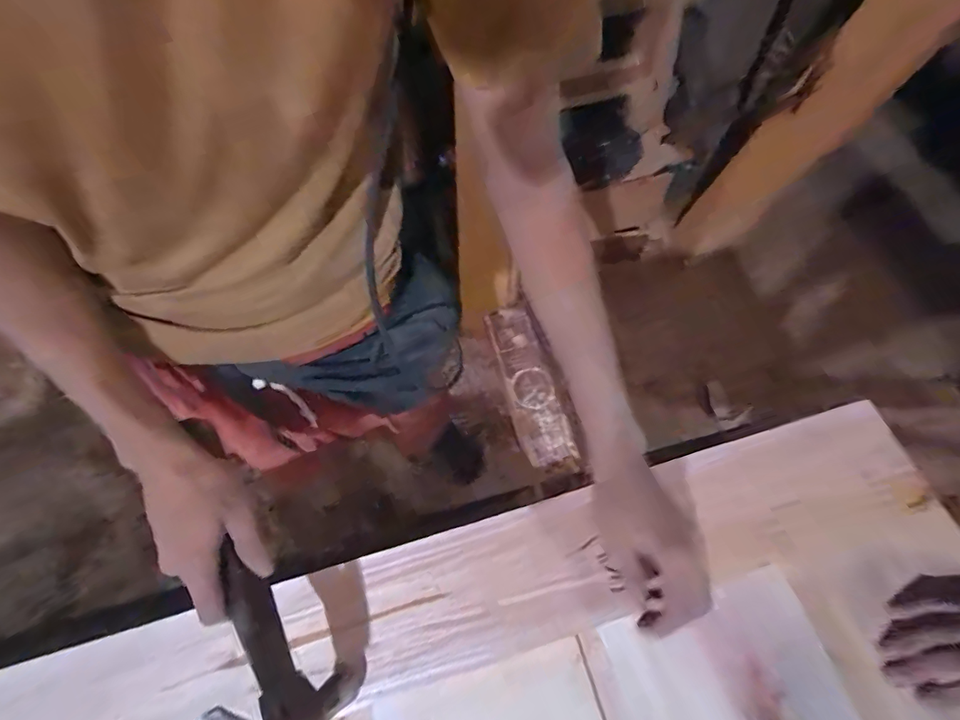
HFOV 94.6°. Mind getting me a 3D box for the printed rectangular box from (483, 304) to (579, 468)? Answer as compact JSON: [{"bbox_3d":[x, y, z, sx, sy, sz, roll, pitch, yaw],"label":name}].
[{"bbox_3d":[0.060,0.026,0.574,0.061,0.017,0.218,-14,64,-6],"label":"printed rectangular box"}]

